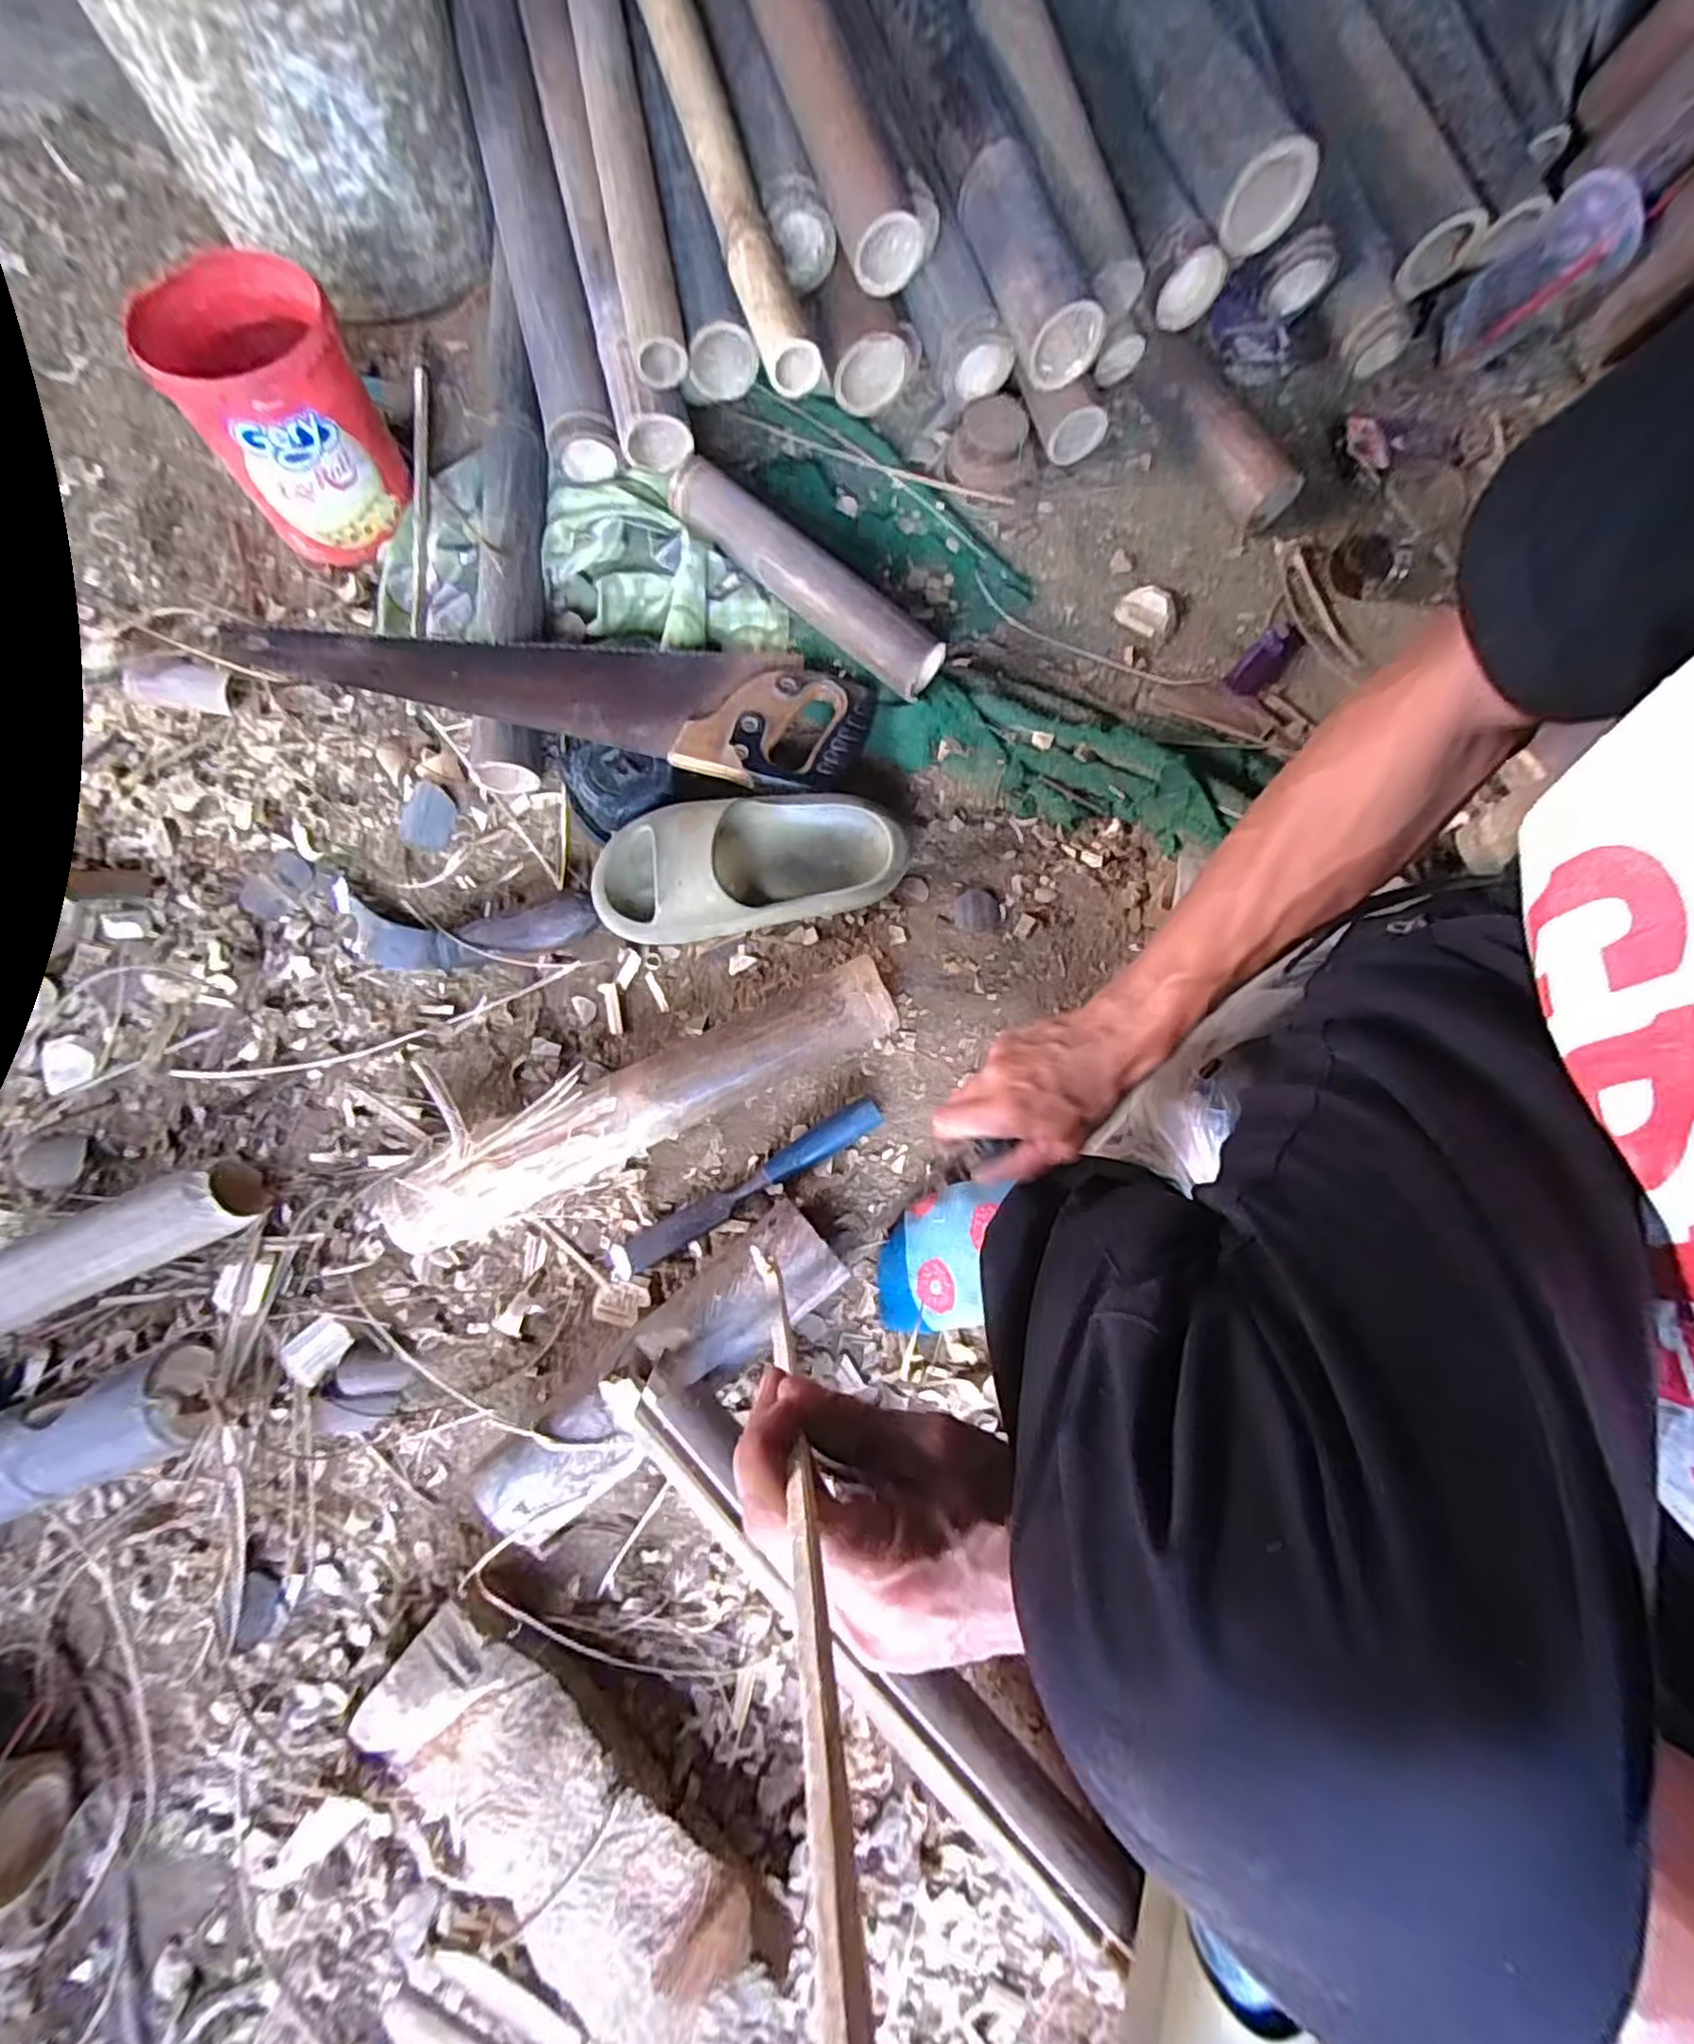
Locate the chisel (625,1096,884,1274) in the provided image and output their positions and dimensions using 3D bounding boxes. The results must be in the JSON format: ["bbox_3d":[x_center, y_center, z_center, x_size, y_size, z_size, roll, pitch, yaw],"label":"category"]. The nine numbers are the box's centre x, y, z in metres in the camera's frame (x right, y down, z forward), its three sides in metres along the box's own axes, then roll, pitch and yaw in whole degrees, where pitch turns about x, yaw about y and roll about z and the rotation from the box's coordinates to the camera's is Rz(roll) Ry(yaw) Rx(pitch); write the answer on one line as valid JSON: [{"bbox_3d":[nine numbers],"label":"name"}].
[{"bbox_3d":[-0.070,0.125,0.568,0.218,0.019,0.025,-31,81,-7],"label":"chisel"}]

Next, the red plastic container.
[{"bbox_3d":[-0.464,-0.507,0.619,0.128,0.152,0.136,0,78,0],"label":"red plastic container"}]

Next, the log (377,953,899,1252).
[{"bbox_3d":[-0.147,0.061,0.560,0.382,0.068,0.063,-25,79,-5],"label":"log"}]

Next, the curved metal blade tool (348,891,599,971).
[{"bbox_3d":[-0.308,-0.076,0.602,0.207,0.033,0.057,-1,79,-1],"label":"curved metal blade tool"}]

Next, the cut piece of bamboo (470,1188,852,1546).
[{"bbox_3d":[-0.125,0.241,0.520,0.274,0.069,0.078,-38,80,-7],"label":"cut piece of bamboo"}]

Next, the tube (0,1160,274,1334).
[{"bbox_3d":[-0.531,0.164,0.533,0.188,0.062,0.052,-26,81,-6],"label":"tube"}]

